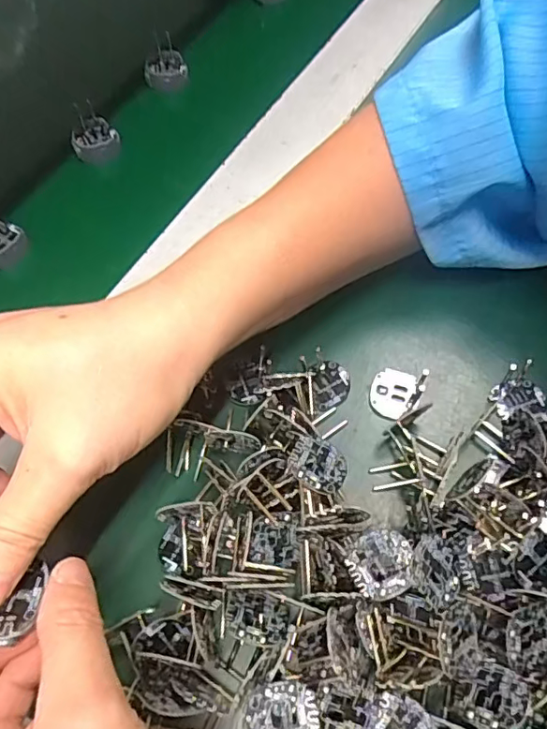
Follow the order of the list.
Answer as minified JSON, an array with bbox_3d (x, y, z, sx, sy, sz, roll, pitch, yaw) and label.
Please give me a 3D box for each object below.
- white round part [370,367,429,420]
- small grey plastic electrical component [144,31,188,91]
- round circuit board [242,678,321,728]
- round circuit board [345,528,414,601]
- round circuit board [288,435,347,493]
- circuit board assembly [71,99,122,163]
[{"bbox_3d":[0.058,0.013,0.253,0.025,0.005,0.023,-1,63,3],"label":"white round part"},{"bbox_3d":[-0.076,-0.211,0.381,0.029,0.022,0.029,-13,63,-4],"label":"small grey plastic electrical component"},{"bbox_3d":[0.003,0.115,0.177,0.024,0.004,0.022,-3,62,5],"label":"round circuit board"},{"bbox_3d":[0.039,0.071,0.194,0.023,0.004,0.022,-4,75,17],"label":"round circuit board"},{"bbox_3d":[0.017,0.039,0.215,0.024,0.004,0.021,21,53,-10],"label":"round circuit board"},{"bbox_3d":[-0.113,-0.147,0.348,0.026,0.023,0.028,8,64,7],"label":"circuit board assembly"}]

